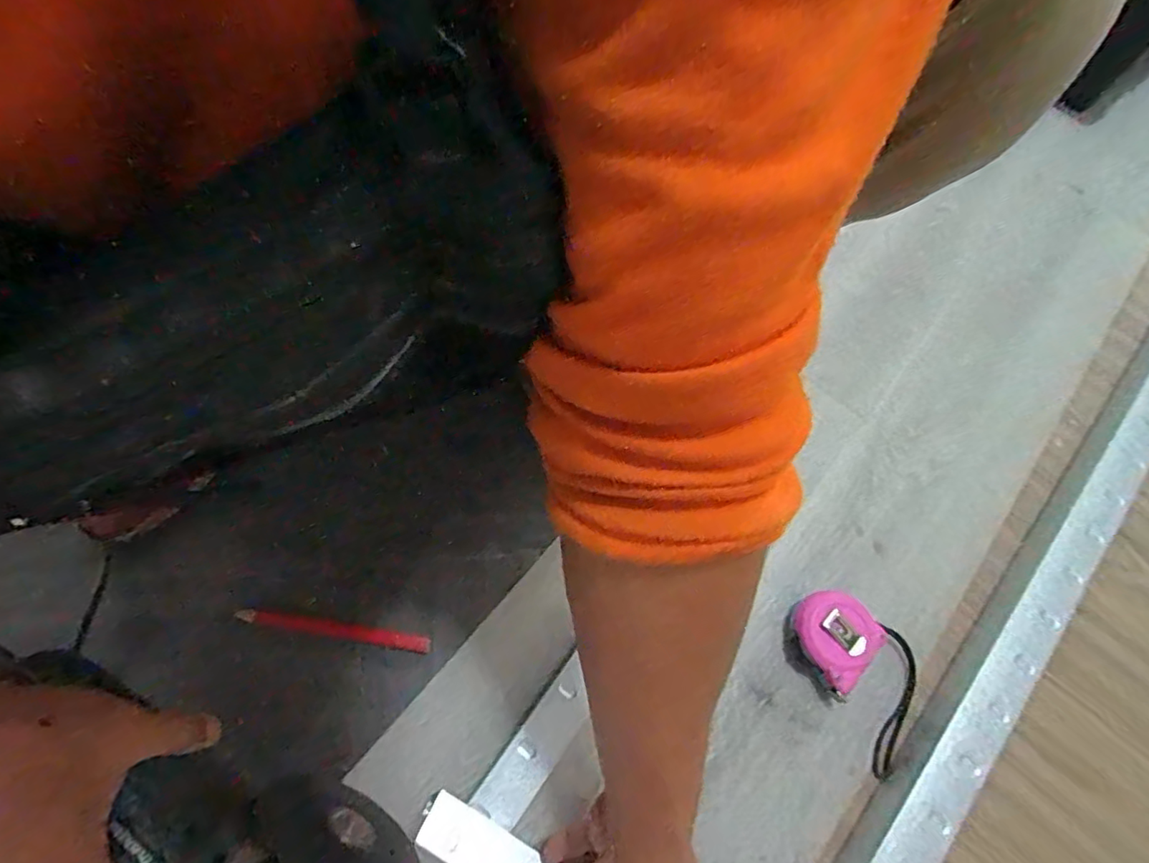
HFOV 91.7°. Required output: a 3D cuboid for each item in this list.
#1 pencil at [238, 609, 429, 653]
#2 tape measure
[{"bbox_3d":[-0.198,0.163,0.462,0.160,0.012,0.013,9,65,2],"label":"pencil"},{"bbox_3d":[0.242,0.191,0.454,0.085,0.040,0.138,-27,69,-14],"label":"tape measure"}]

